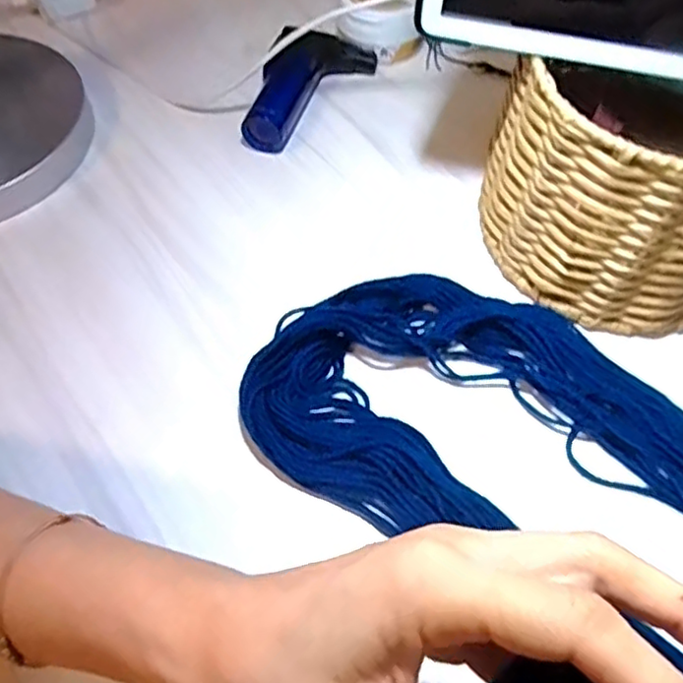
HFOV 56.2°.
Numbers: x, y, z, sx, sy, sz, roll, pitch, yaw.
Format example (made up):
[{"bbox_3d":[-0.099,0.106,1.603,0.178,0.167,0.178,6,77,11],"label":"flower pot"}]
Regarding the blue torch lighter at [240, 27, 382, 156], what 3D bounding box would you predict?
[{"bbox_3d":[-0.027,-0.179,0.434,0.042,0.037,0.124,31,61,18],"label":"blue torch lighter"}]

